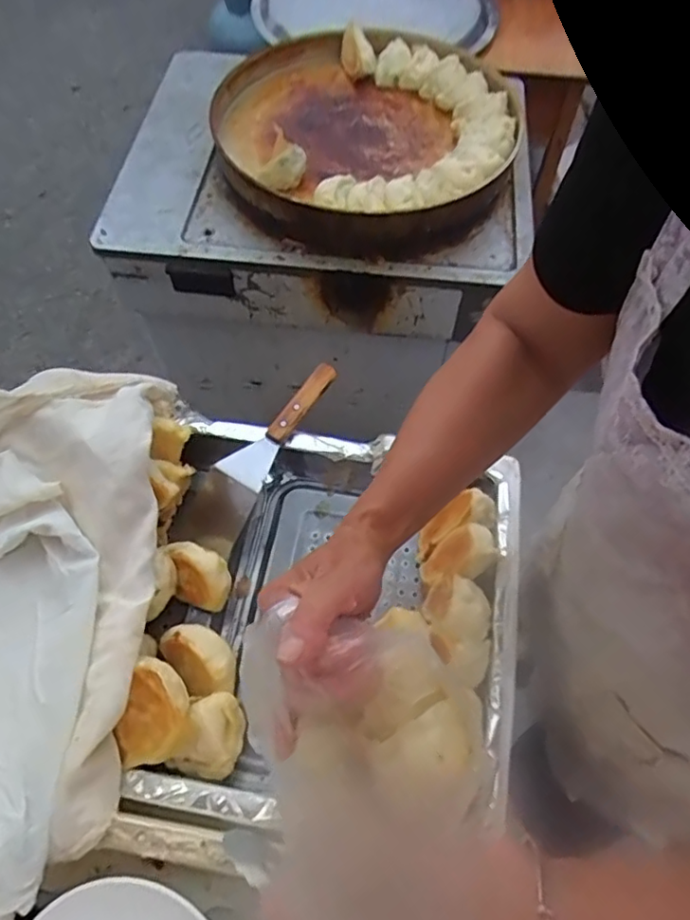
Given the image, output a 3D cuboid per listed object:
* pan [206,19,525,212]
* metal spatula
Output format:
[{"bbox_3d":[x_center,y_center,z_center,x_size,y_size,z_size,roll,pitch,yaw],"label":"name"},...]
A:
[{"bbox_3d":[0.040,-0.609,1.082,0.483,0.091,0.493,0,60,0],"label":"pan"},{"bbox_3d":[-0.079,-0.050,0.730,0.053,0.022,0.180,27,63,14],"label":"metal spatula"}]

